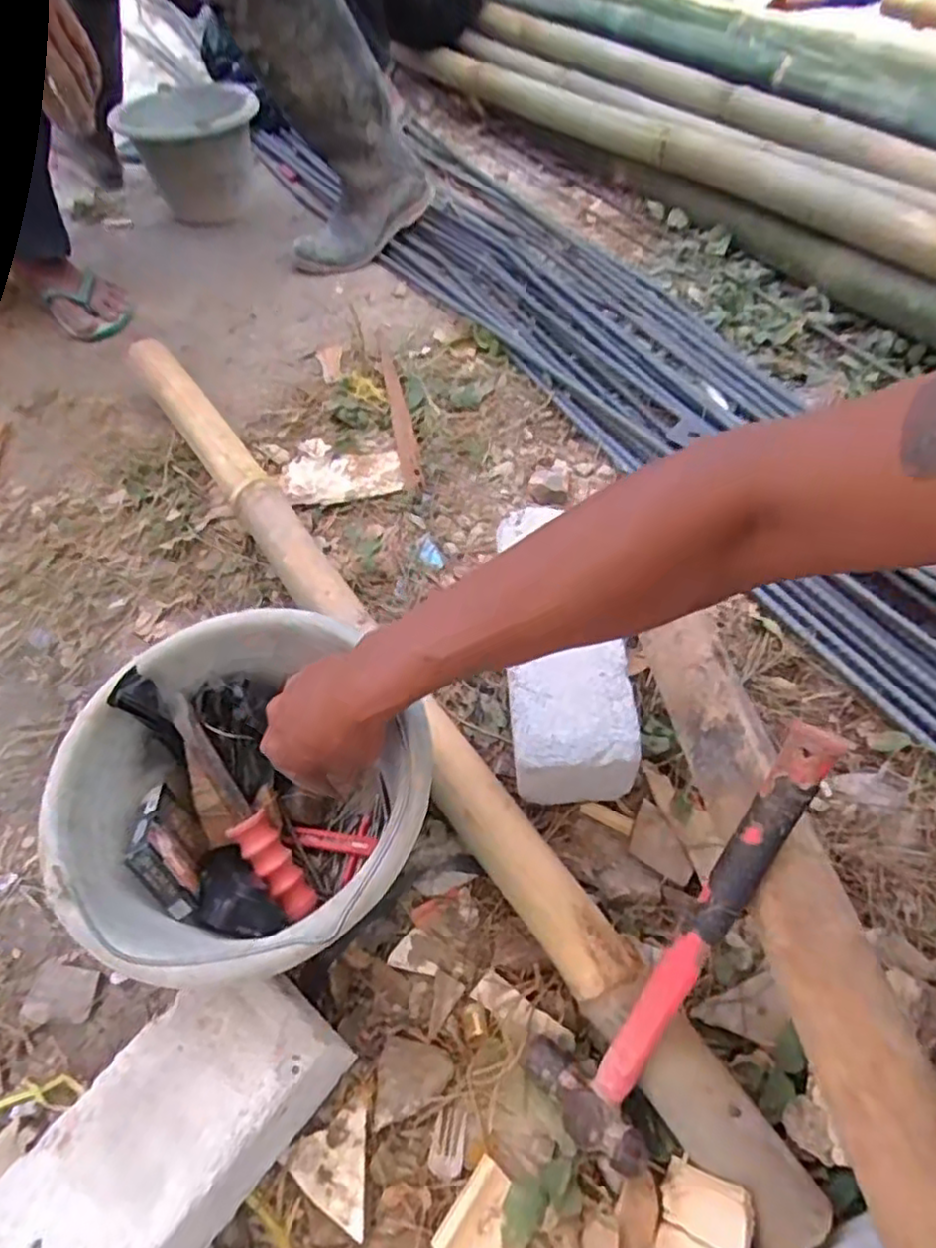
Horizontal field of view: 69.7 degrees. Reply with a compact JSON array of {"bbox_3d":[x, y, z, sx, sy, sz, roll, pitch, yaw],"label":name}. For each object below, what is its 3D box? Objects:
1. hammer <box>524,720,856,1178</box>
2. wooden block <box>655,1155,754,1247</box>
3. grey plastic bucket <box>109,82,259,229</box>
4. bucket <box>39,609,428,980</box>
[{"bbox_3d":[0.144,0.200,0.434,0.083,0.033,0.309,32,100,24],"label":"hammer"},{"bbox_3d":[0.141,0.372,0.406,0.058,0.019,0.068,-8,47,43],"label":"wooden block"},{"bbox_3d":[-0.505,-0.883,1.256,0.232,0.157,0.227,-2,55,3],"label":"grey plastic bucket"},{"bbox_3d":[-0.150,0.138,0.509,0.243,0.159,0.244,-2,50,3],"label":"bucket"}]

